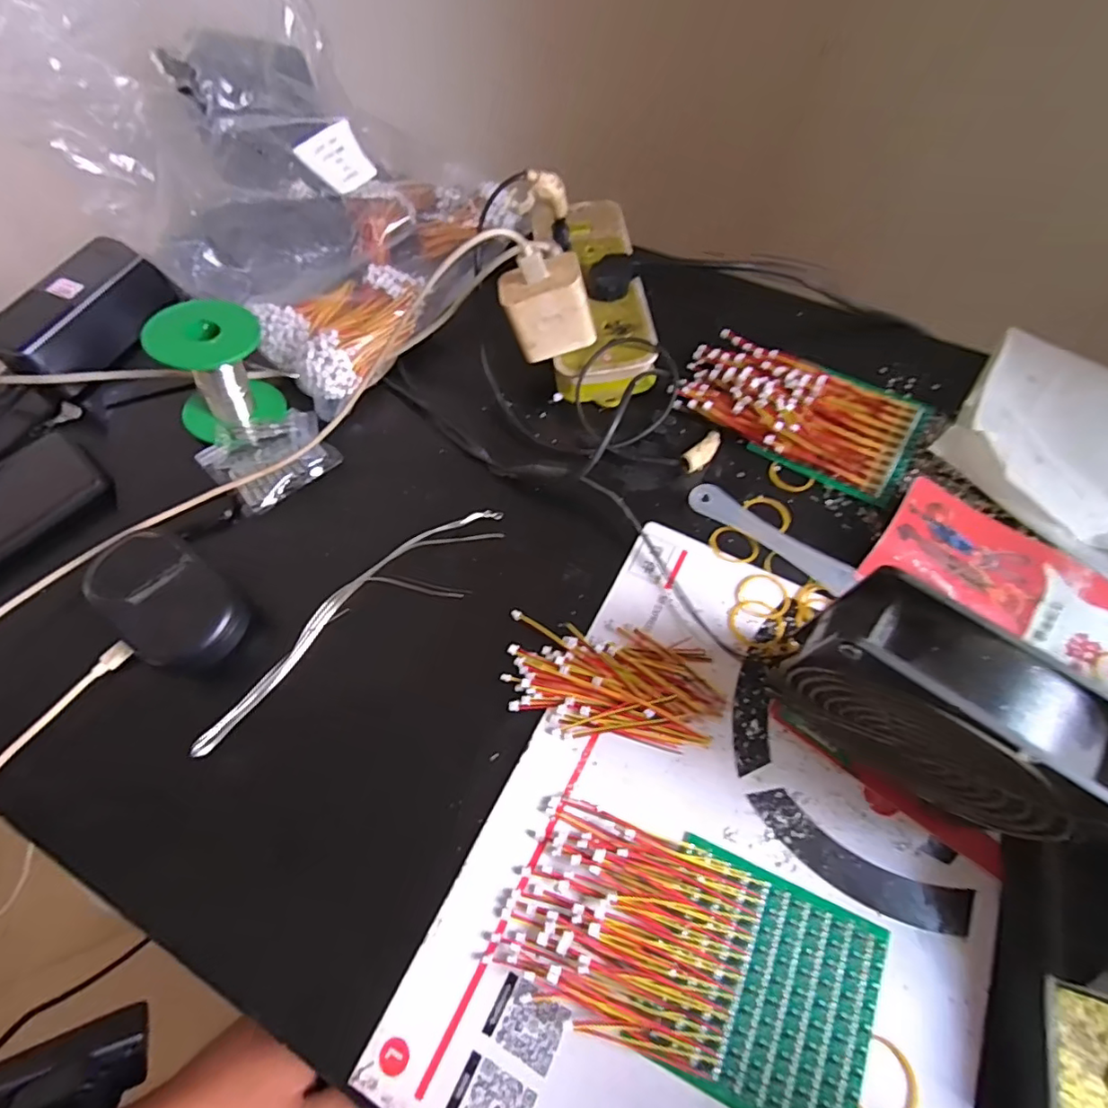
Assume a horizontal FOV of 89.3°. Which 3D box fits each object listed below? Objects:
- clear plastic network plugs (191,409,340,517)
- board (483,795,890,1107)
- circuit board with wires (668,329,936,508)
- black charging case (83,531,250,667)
[{"bbox_3d":[-0.208,-0.074,0.409,0.080,0.018,0.075,-38,68,-17],"label":"clear plastic network plugs"},{"bbox_3d":[0.064,0.189,0.266,0.169,0.013,0.093,20,65,11],"label":"board"},{"bbox_3d":[0.179,-0.108,0.412,0.167,0.022,0.088,28,67,15],"label":"circuit board with wires"},{"bbox_3d":[-0.235,0.030,0.344,0.099,0.036,0.059,34,68,17],"label":"black charging case"}]

